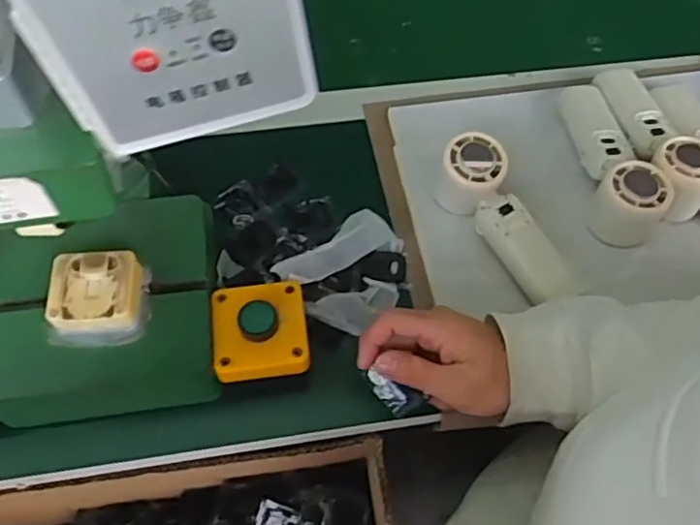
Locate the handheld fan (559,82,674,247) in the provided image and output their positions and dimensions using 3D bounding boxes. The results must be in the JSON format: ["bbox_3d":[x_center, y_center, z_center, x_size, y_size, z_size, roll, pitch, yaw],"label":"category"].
[{"bbox_3d":[0.231,-0.099,0.583,0.054,0.052,0.165,-9,62,-7],"label":"handheld fan"}]

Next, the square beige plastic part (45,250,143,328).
[{"bbox_3d":[-0.180,0.023,0.463,0.060,0.031,0.055,-4,62,-4],"label":"square beige plastic part"}]

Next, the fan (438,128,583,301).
[{"bbox_3d":[0.130,-0.034,0.543,0.053,0.059,0.152,-26,65,-15],"label":"fan"}]

